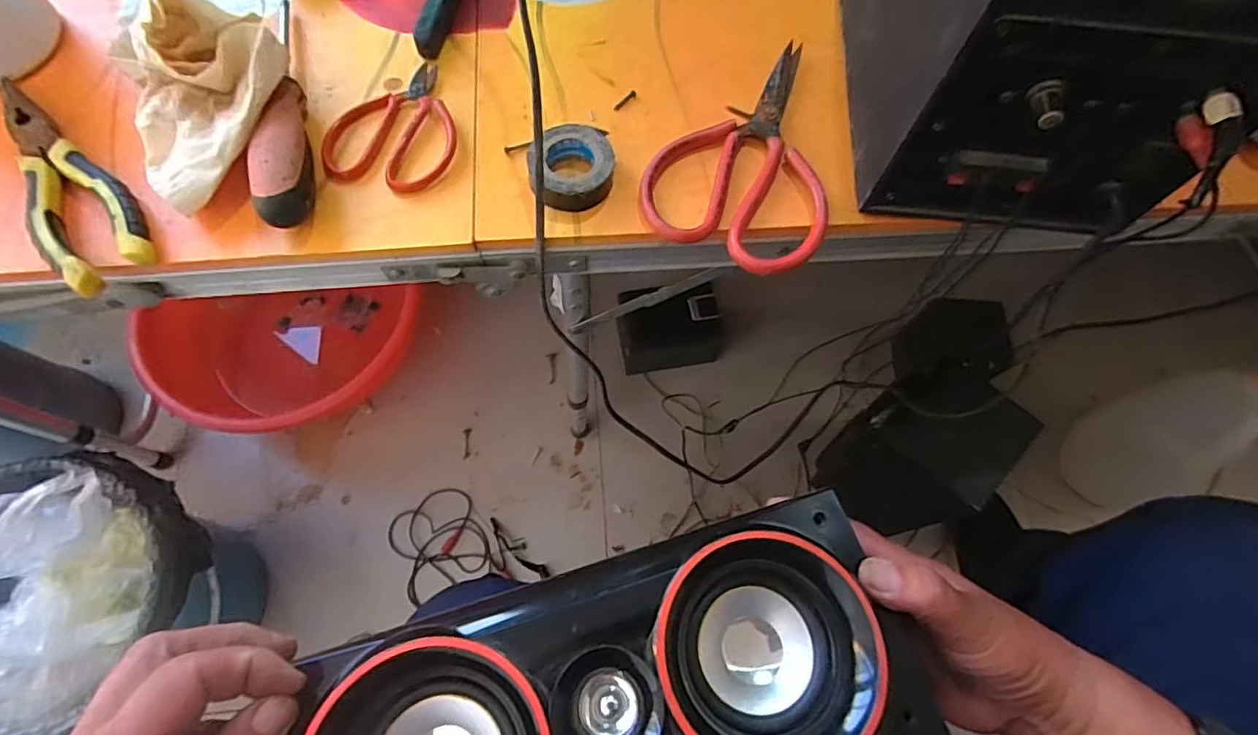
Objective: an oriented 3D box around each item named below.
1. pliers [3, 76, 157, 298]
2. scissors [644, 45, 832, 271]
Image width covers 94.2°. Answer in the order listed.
[{"bbox_3d":[-0.341,-0.116,0.356,0.050,0.017,0.174,-34,73,-13],"label":"pliers"},{"bbox_3d":[0.088,-0.148,0.387,0.115,0.010,0.186,24,70,8],"label":"scissors"}]

